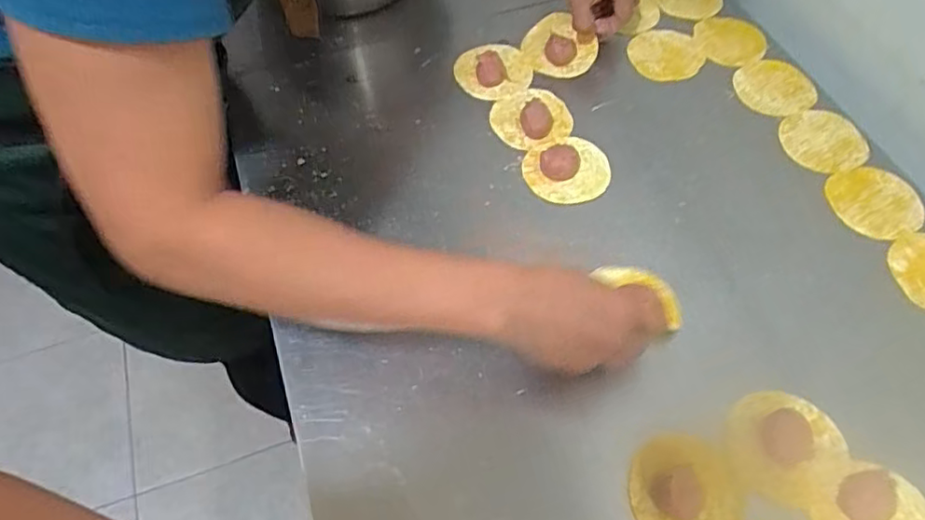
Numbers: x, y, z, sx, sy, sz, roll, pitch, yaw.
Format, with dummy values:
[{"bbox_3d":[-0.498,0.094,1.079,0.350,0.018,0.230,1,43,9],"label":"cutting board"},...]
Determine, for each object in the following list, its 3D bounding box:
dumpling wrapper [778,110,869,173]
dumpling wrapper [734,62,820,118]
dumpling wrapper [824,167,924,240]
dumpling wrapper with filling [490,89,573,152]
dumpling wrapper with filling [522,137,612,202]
[{"bbox_3d":[0.359,-0.120,0.620,0.077,0.005,0.078,0,57,1],"label":"dumpling wrapper"},{"bbox_3d":[0.332,-0.184,0.661,0.085,0.007,0.074,-13,58,-7],"label":"dumpling wrapper"},{"bbox_3d":[0.384,-0.055,0.576,0.082,0.004,0.077,-17,59,-10],"label":"dumpling wrapper"},{"bbox_3d":[0.070,-0.147,0.638,0.076,0.018,0.081,0,57,1],"label":"dumpling wrapper with filling"},{"bbox_3d":[0.101,-0.091,0.602,0.080,0.021,0.072,-22,60,-12],"label":"dumpling wrapper with filling"}]

